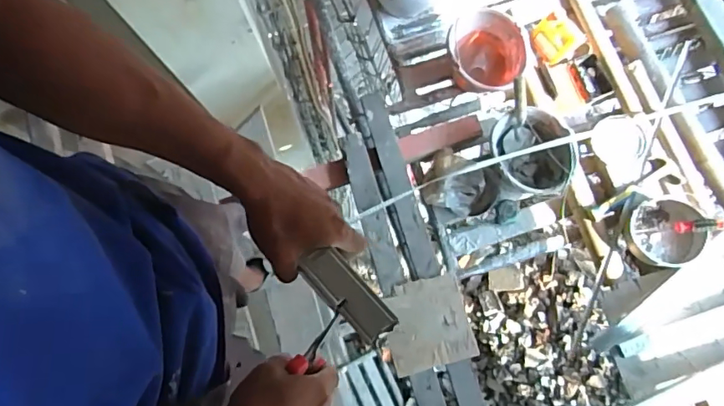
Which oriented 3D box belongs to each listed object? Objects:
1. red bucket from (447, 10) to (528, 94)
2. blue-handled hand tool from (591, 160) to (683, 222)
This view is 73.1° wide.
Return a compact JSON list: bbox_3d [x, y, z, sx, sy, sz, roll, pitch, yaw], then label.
[{"bbox_3d":[0.371,-0.444,1.491,0.232,0.171,0.250,0,80,1],"label":"red bucket"},{"bbox_3d":[0.766,-0.038,1.395,0.269,0.034,0.084,-27,80,-3],"label":"blue-handled hand tool"}]

